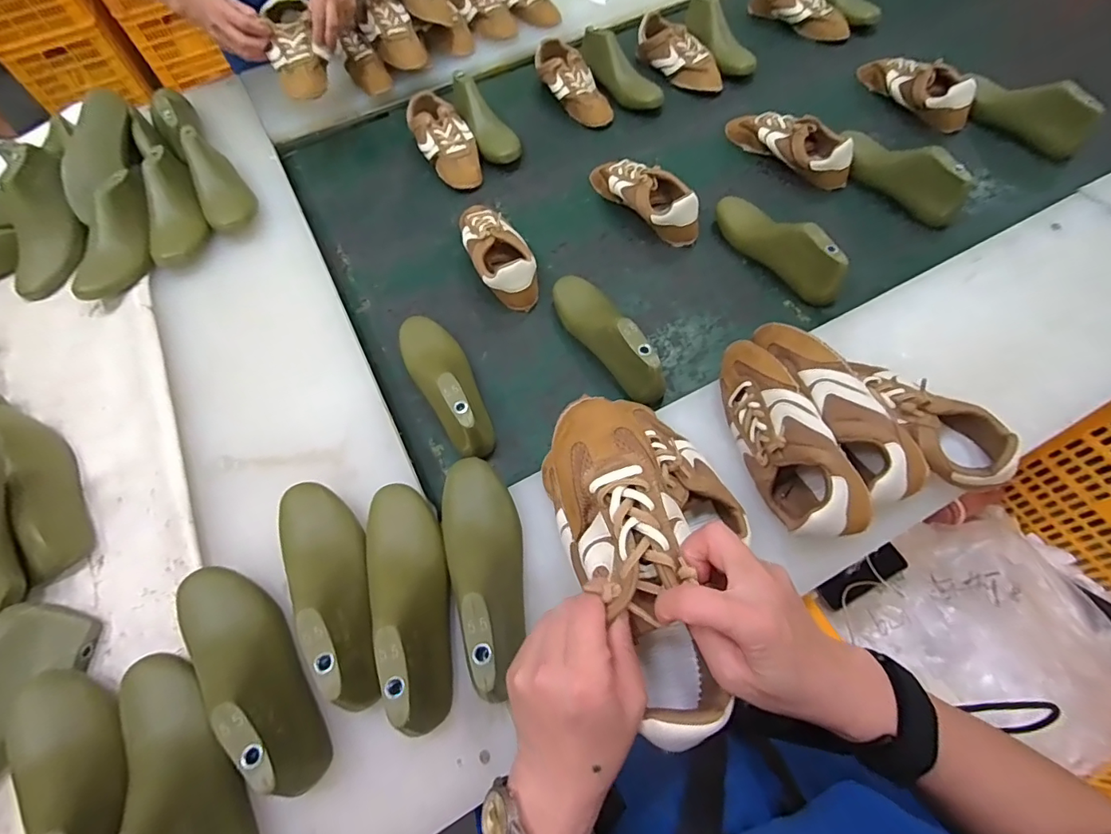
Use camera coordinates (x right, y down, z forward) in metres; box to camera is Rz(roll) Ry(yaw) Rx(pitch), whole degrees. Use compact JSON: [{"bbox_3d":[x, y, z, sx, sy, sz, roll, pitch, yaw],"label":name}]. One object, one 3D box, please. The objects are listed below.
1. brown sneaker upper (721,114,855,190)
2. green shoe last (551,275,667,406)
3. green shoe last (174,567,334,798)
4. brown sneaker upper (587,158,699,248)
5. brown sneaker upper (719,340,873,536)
[{"bbox_3d":[0.383,-0.451,0.830,0.225,0.072,0.080,37,71,21],"label":"brown sneaker upper"},{"bbox_3d":[0.067,-0.120,0.650,0.071,0.069,0.231,-27,63,-9],"label":"green shoe last"},{"bbox_3d":[-0.278,0.219,0.442,0.228,0.075,0.067,38,71,21],"label":"green shoe last"},{"bbox_3d":[0.137,-0.355,0.790,0.076,0.070,0.223,-36,65,-14],"label":"brown sneaker upper"},{"bbox_3d":[0.234,0.015,0.512,0.069,0.077,0.217,-16,62,-4],"label":"brown sneaker upper"}]

